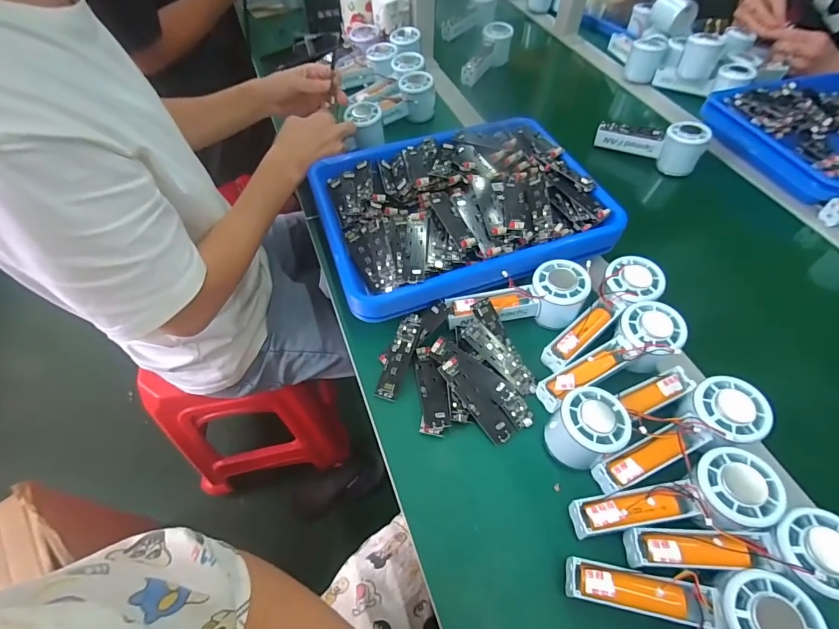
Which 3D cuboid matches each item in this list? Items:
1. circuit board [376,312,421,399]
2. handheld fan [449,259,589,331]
[{"bbox_3d":[-0.020,0.042,0.427,0.023,0.006,0.093,16,70,11],"label":"circuit board"},{"bbox_3d":[0.104,-0.018,0.444,0.147,0.049,0.057,-5,56,-3],"label":"handheld fan"}]

